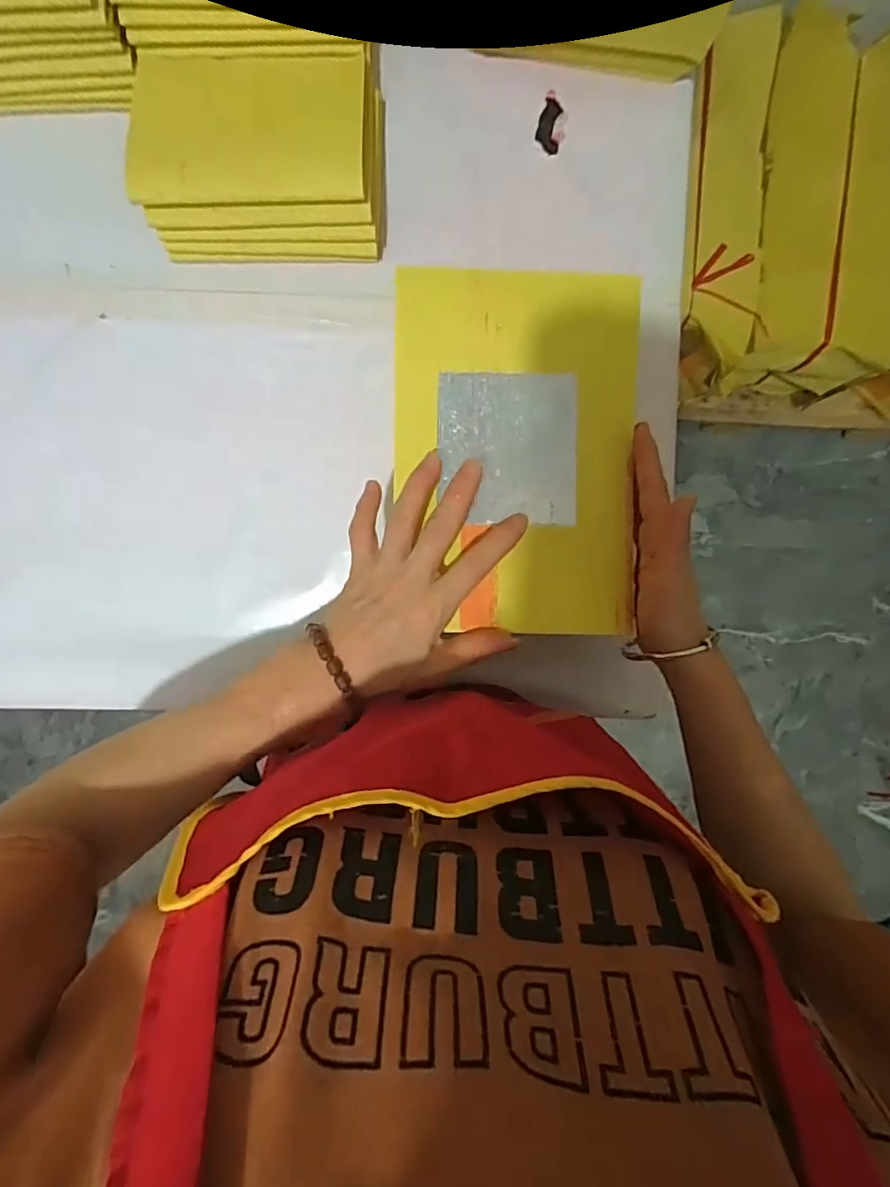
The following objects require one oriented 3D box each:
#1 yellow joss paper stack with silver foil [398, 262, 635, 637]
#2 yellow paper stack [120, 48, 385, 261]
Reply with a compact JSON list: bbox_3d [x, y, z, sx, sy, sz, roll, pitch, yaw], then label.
[{"bbox_3d":[0.045,-0.088,0.361,0.151,0.013,0.221,1,93,-2],"label":"yellow joss paper stack with silver foil"},{"bbox_3d":[-0.125,-0.303,0.402,0.159,0.065,0.114,2,93,-2],"label":"yellow paper stack"}]

